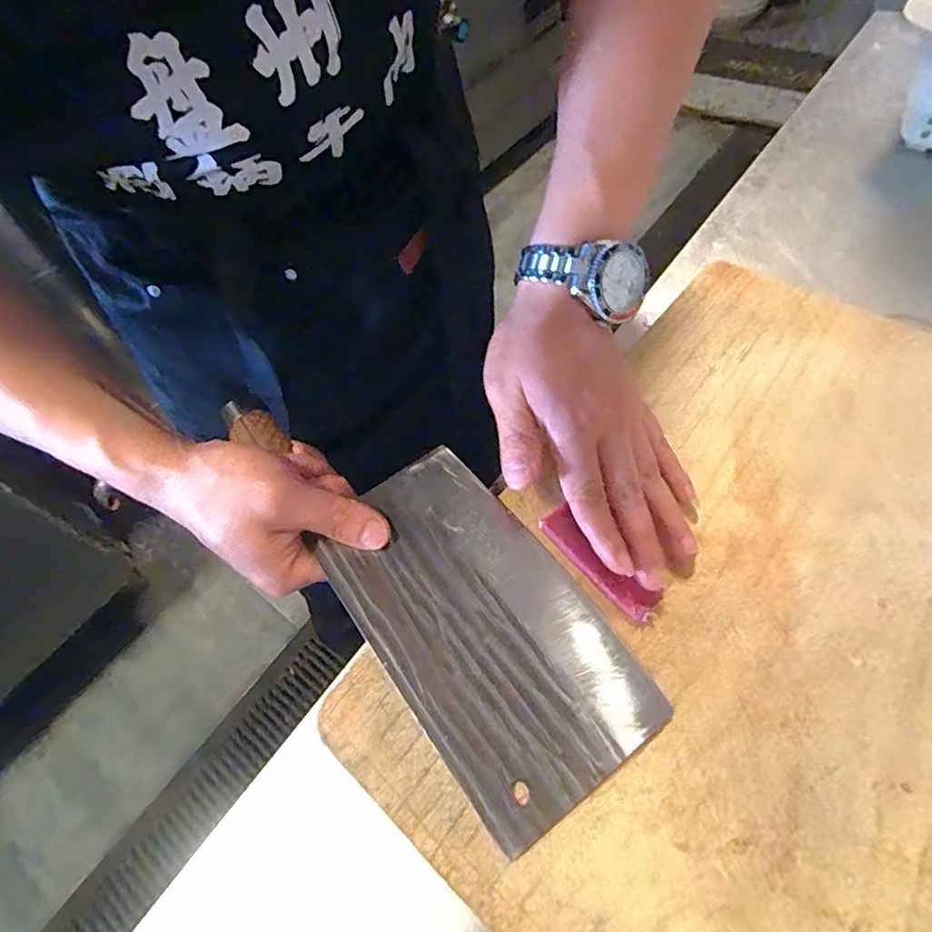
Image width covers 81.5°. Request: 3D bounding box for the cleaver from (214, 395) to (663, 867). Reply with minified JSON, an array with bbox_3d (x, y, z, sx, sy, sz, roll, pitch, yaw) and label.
[{"bbox_3d":[-0.019,0.046,0.284,0.098,0.023,0.257,-33,62,-17],"label":"cleaver"}]

